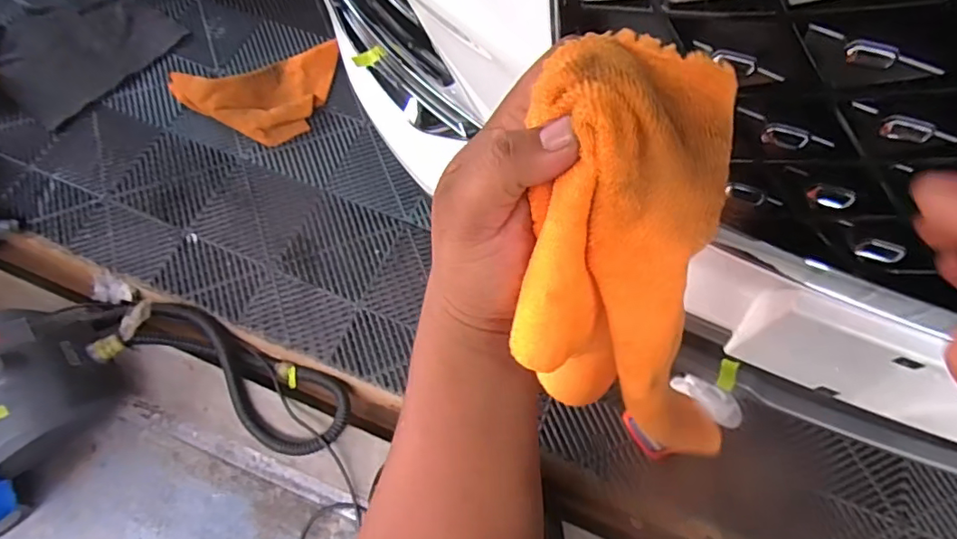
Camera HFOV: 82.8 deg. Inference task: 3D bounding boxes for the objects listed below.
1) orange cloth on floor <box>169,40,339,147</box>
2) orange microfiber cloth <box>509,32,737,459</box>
[{"bbox_3d":[-0.497,-0.391,1.225,0.372,0.051,0.238,-16,68,-7],"label":"orange cloth on floor"},{"bbox_3d":[0.072,0.027,0.263,0.095,0.254,0.059,-29,41,-16],"label":"orange microfiber cloth"}]

